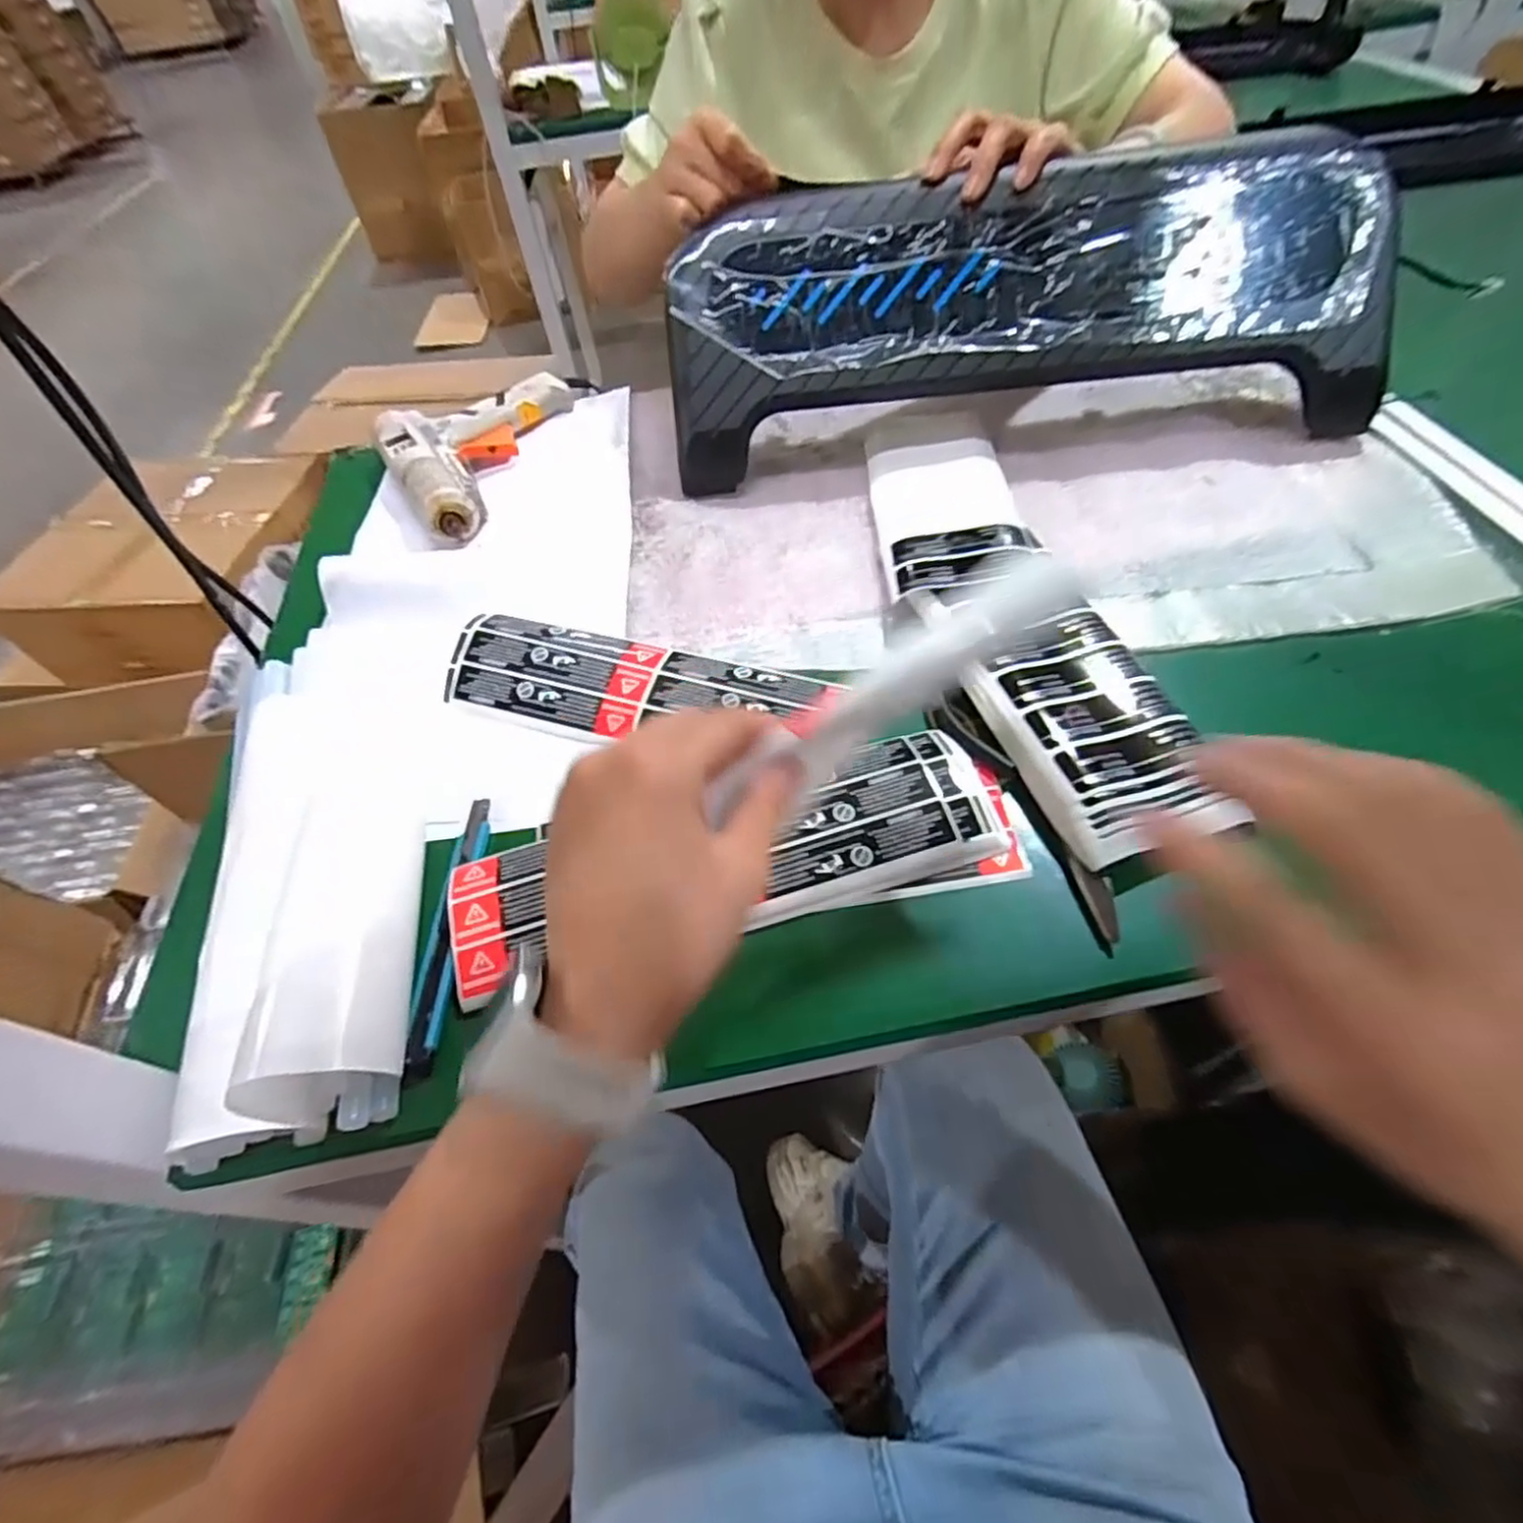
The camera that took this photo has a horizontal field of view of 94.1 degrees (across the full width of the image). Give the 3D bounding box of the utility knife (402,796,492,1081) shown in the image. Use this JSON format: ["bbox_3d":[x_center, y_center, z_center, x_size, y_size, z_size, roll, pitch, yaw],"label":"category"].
[{"bbox_3d":[-0.152,0.077,0.345,0.019,0.012,0.143,-6,53,2],"label":"utility knife"}]

